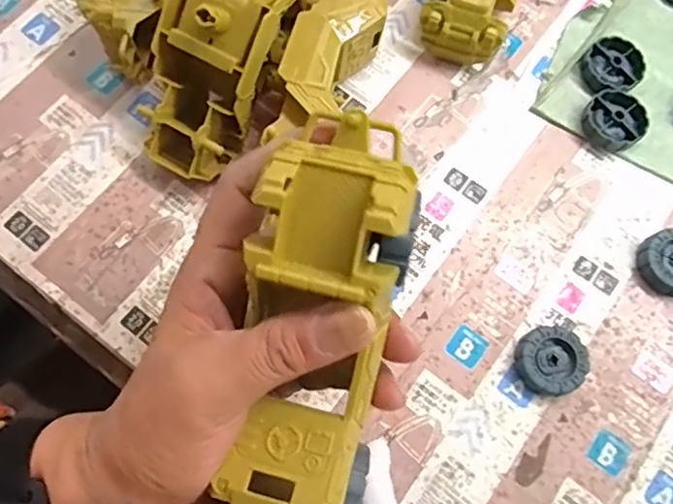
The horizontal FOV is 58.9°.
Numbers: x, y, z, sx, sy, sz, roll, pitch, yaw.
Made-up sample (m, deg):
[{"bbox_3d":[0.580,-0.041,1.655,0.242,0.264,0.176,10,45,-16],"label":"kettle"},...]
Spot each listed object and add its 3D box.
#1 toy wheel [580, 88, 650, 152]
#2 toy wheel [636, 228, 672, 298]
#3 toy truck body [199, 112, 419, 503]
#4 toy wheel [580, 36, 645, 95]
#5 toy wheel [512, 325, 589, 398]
[{"bbox_3d":[0.179,-0.084,0.386,0.038,0.012,0.041,0,73,0],"label":"toy wheel"},{"bbox_3d":[0.202,0.006,0.359,0.038,0.012,0.038,0,73,0],"label":"toy wheel"},{"bbox_3d":[-0.008,0.035,0.223,0.054,0.039,0.167,10,101,3],"label":"toy truck body"},{"bbox_3d":[0.183,-0.122,0.398,0.041,0.013,0.037,-32,76,-10],"label":"toy wheel"},{"bbox_3d":[0.121,0.062,0.339,0.037,0.014,0.037,0,73,0],"label":"toy wheel"}]

